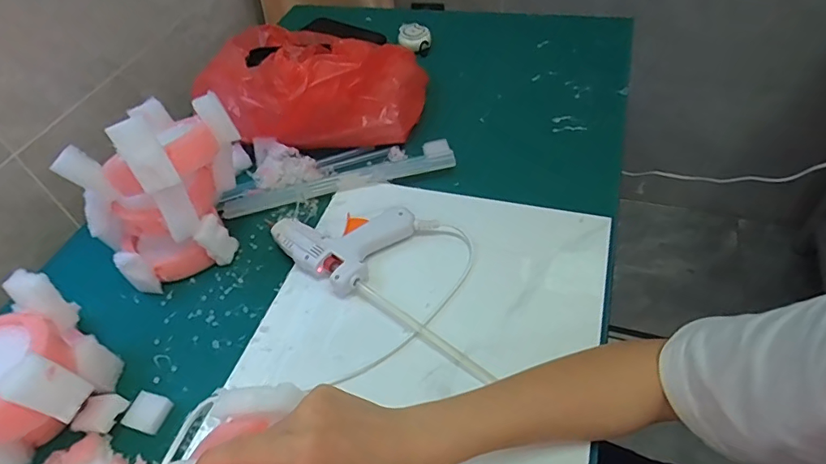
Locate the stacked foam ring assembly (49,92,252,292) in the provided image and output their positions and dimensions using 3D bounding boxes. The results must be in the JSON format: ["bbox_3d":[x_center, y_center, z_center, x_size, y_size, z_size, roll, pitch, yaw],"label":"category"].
[{"bbox_3d":[-0.249,-0.042,0.494,0.123,0.171,0.139,9,50,12],"label":"stacked foam ring assembly"}]

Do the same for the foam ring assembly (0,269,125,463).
[{"bbox_3d":[-0.322,0.123,0.397,0.126,0.109,0.112,-23,51,-15],"label":"foam ring assembly"}]

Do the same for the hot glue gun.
[{"bbox_3d":[-0.075,0.001,0.513,0.122,0.029,0.108,27,56,25],"label":"hot glue gun"}]

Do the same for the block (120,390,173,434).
[{"bbox_3d":[-0.223,0.152,0.422,0.027,0.014,0.030,13,51,15],"label":"block"}]

